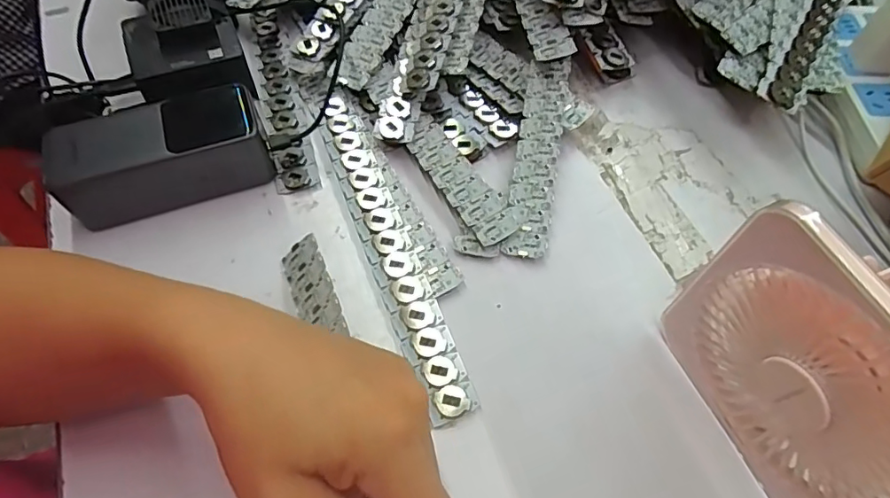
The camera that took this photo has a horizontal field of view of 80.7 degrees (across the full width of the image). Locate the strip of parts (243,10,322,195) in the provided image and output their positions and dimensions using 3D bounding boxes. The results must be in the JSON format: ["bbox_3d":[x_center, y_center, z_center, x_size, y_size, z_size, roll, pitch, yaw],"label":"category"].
[{"bbox_3d":[-0.132,-0.122,0.408,0.030,0.015,0.189,-16,61,-10],"label":"strip of parts"}]

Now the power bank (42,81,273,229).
[{"bbox_3d":[-0.189,-0.067,0.353,0.129,0.048,0.059,-16,61,-10],"label":"power bank"}]

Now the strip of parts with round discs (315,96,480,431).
[{"bbox_3d":[-0.041,-0.008,0.343,0.031,0.010,0.248,-19,62,-12],"label":"strip of parts with round discs"}]

